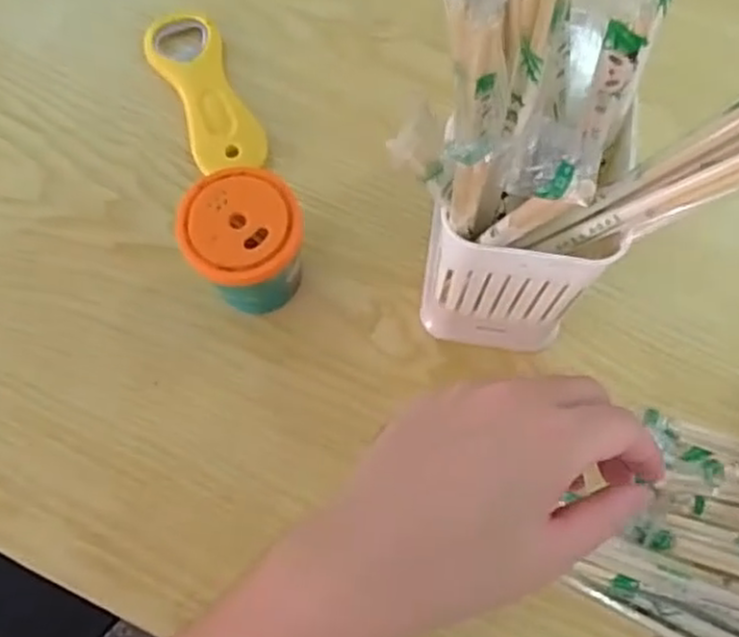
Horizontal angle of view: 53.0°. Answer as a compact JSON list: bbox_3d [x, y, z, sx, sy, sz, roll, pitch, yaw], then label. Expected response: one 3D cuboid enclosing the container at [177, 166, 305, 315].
[{"bbox_3d":[-0.063,-0.036,0.388,0.057,0.068,0.061,0,71,1],"label":"container"}]

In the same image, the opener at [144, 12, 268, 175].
[{"bbox_3d":[-0.101,-0.139,0.457,0.046,0.011,0.118,-23,72,-6],"label":"opener"}]

